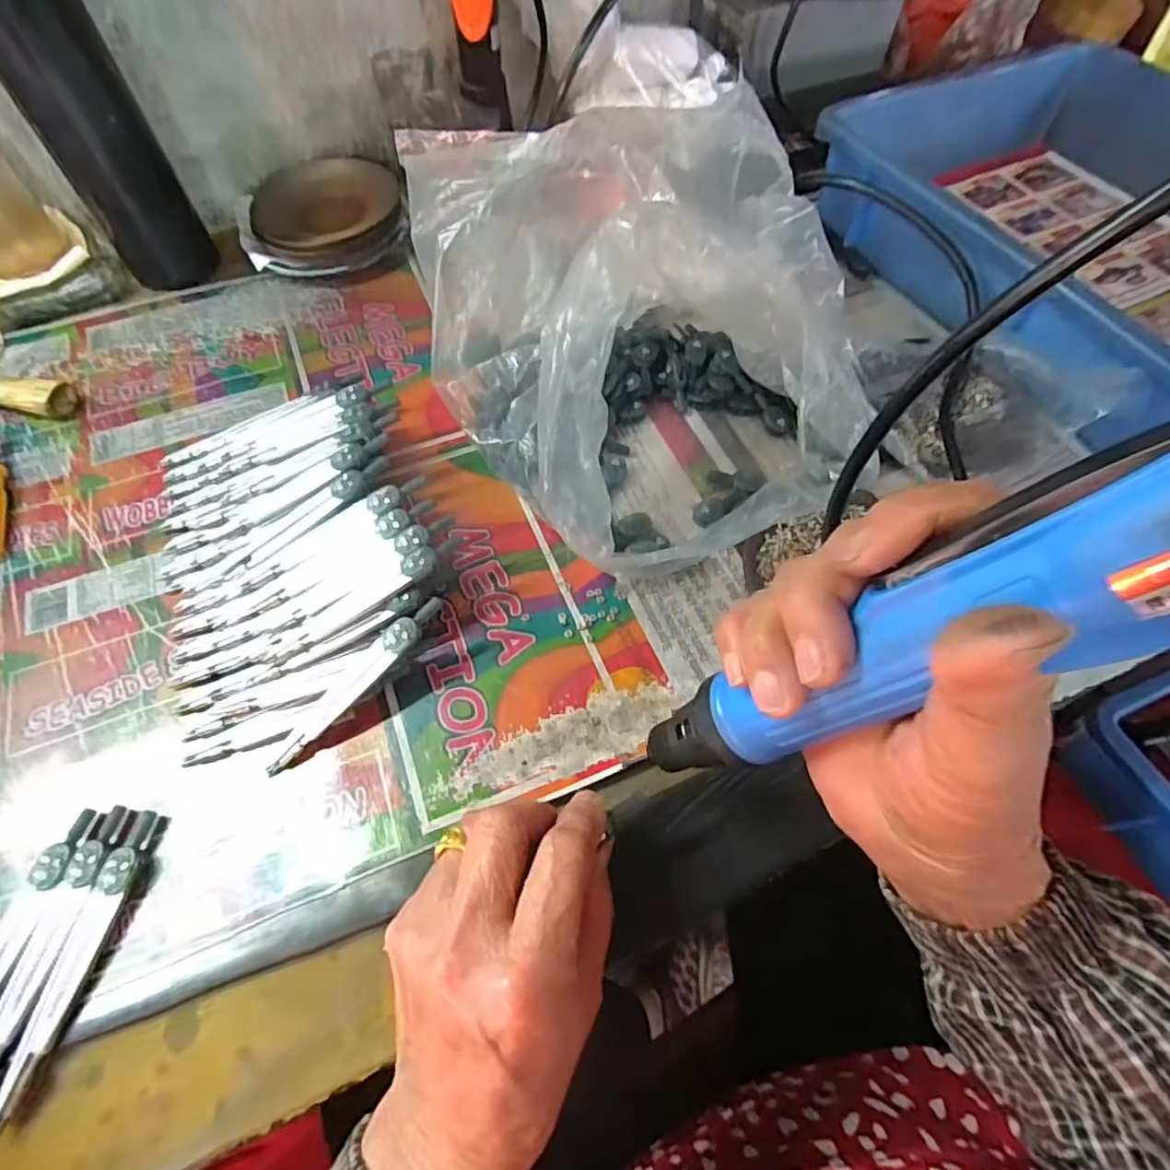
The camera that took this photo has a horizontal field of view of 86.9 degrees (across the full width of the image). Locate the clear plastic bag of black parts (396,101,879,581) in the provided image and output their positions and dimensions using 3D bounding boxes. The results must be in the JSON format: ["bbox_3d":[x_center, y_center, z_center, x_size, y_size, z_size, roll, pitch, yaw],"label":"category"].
[{"bbox_3d":[0.032,-0.166,0.378,0.246,0.109,0.308,-15,61,-8],"label":"clear plastic bag of black parts"}]

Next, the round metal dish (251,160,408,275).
[{"bbox_3d":[-0.207,-0.303,0.504,0.118,0.018,0.132,-17,61,-10],"label":"round metal dish"}]

